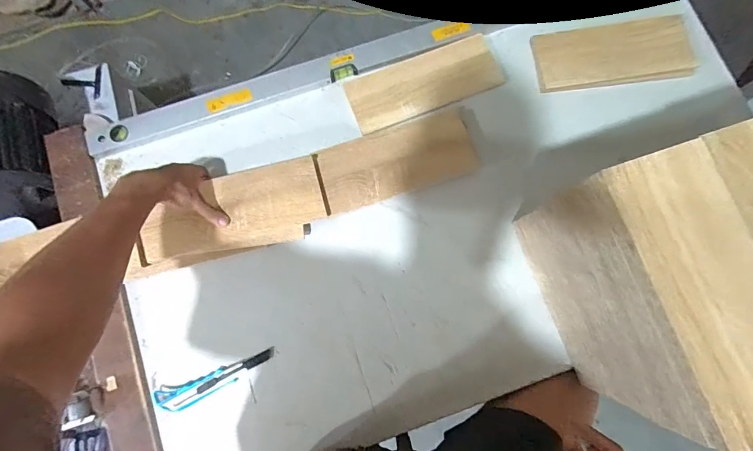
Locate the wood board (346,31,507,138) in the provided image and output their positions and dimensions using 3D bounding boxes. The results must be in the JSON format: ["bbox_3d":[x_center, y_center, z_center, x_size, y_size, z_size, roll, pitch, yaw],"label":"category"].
[{"bbox_3d":[0.091,-0.271,0.722,0.282,0.014,0.110,-20,88,2],"label":"wood board"}]

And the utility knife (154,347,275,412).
[{"bbox_3d":[-0.274,0.261,0.648,0.202,0.020,0.043,-24,80,-5],"label":"utility knife"}]

